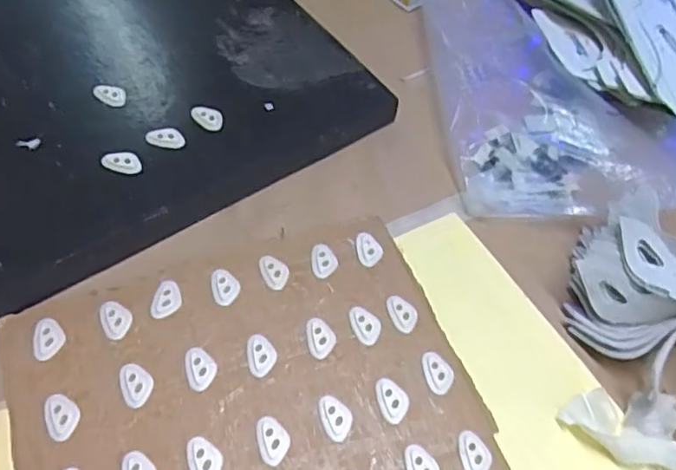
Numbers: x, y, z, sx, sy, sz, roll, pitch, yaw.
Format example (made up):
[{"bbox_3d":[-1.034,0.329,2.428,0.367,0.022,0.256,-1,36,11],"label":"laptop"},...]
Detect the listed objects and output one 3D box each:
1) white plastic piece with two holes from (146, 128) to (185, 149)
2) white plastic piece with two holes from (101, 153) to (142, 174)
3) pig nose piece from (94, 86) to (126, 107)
[{"bbox_3d":[-0.118,-0.067,0.417,0.027,0.004,0.014,11,55,3],"label":"white plastic piece with two holes"},{"bbox_3d":[-0.143,-0.049,0.402,0.026,0.004,0.012,13,55,5],"label":"white plastic piece with two holes"},{"bbox_3d":[-0.164,-0.101,0.437,0.027,0.004,0.016,21,56,10],"label":"pig nose piece"}]

